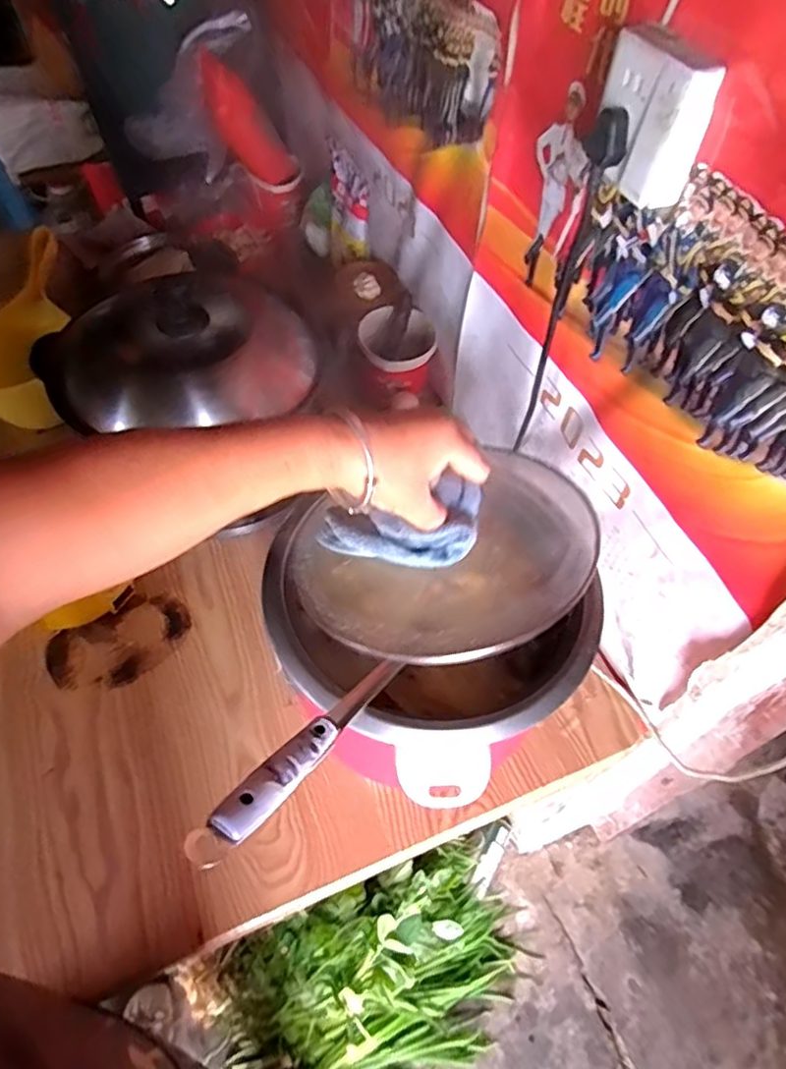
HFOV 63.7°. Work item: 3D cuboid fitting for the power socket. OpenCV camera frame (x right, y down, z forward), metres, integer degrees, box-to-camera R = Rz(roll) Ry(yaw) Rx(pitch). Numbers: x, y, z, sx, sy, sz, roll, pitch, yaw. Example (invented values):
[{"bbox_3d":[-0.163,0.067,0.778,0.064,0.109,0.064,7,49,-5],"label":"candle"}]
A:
[{"bbox_3d":[0.183,-0.296,0.451,0.030,0.086,0.080,-17,57,-15],"label":"power socket"}]

